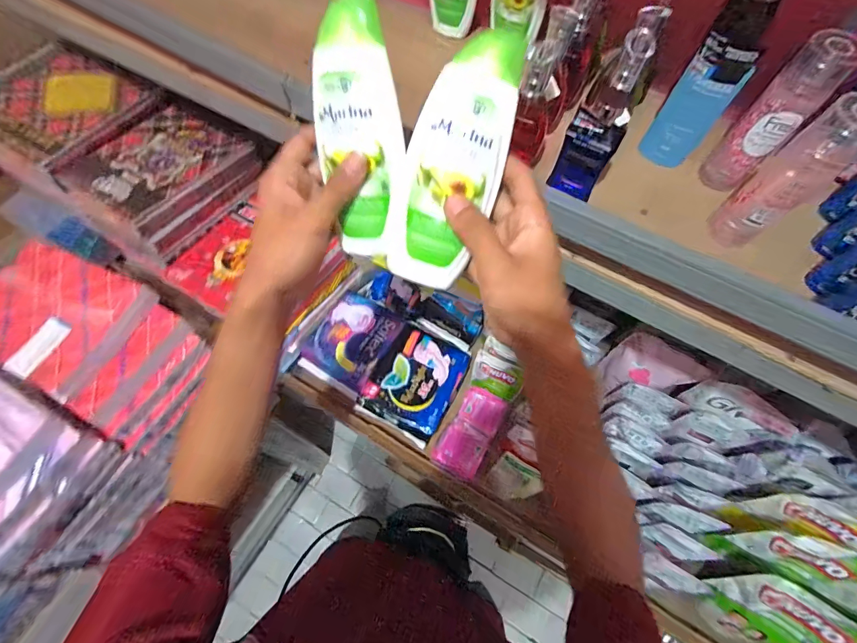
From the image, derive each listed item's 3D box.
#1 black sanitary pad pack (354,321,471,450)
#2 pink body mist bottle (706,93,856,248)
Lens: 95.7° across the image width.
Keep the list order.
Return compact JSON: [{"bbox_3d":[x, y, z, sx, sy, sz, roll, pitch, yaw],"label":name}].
[{"bbox_3d":[-0.021,0.106,0.724,0.148,0.039,0.203,26,65,10],"label":"black sanitary pad pack"},{"bbox_3d":[0.331,-0.130,0.363,0.050,0.162,0.052,-38,71,-19],"label":"pink body mist bottle"}]

